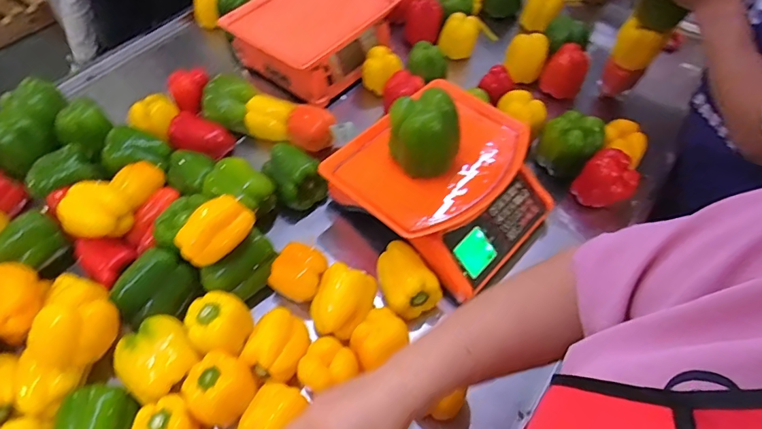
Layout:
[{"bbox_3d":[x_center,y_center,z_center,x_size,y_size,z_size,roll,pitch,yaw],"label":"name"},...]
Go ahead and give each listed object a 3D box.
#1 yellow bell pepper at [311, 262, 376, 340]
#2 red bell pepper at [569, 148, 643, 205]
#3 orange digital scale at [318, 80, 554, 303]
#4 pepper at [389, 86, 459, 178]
[{"bbox_3d":[-0.051,0.112,0.613,0.078,0.066,0.082,12,55,9],"label":"yellow bell pepper"},{"bbox_3d":[0.376,-0.055,0.759,0.069,0.078,0.079,-24,58,-16],"label":"red bell pepper"},{"bbox_3d":[0.104,-0.048,0.706,0.271,0.107,0.285,38,63,24],"label":"orange digital scale"},{"bbox_3d":[0.061,-0.111,0.639,0.095,0.093,0.087,-7,55,-5],"label":"pepper"}]

